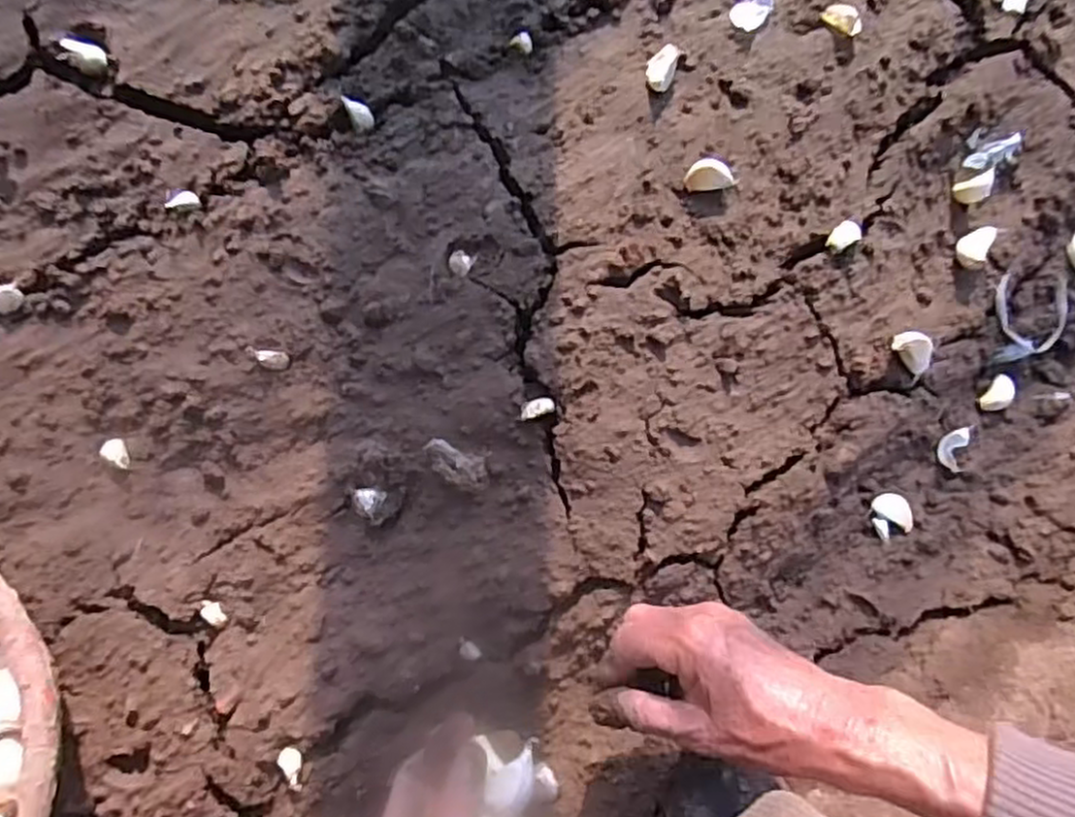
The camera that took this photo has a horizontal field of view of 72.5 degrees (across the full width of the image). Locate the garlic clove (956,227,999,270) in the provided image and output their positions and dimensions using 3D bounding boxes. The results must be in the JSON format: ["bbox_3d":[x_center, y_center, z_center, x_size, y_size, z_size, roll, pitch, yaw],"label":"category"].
[{"bbox_3d":[0.322,-0.119,0.537,0.021,0.017,0.031,44,82,-3],"label":"garlic clove"}]

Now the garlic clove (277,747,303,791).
[{"bbox_3d":[-0.154,0.225,0.458,0.014,0.007,0.027,0,86,-8],"label":"garlic clove"}]

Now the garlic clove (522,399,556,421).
[{"bbox_3d":[0.000,0.000,0.484,0.023,0.006,0.012,-17,89,-9],"label":"garlic clove"}]

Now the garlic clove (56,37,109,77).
[{"bbox_3d":[-0.284,-0.220,0.458,0.025,0.010,0.018,17,84,-7],"label":"garlic clove"}]

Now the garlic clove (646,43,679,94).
[{"bbox_3d":[0.087,-0.238,0.516,0.018,0.023,0.028,29,83,-5],"label":"garlic clove"}]

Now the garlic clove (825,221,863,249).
[{"bbox_3d":[0.214,-0.121,0.514,0.028,0.010,0.016,-31,91,-9],"label":"garlic clove"}]

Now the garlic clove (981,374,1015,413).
[{"bbox_3d":[0.352,-0.010,0.556,0.016,0.013,0.033,41,82,-4],"label":"garlic clove"}]

